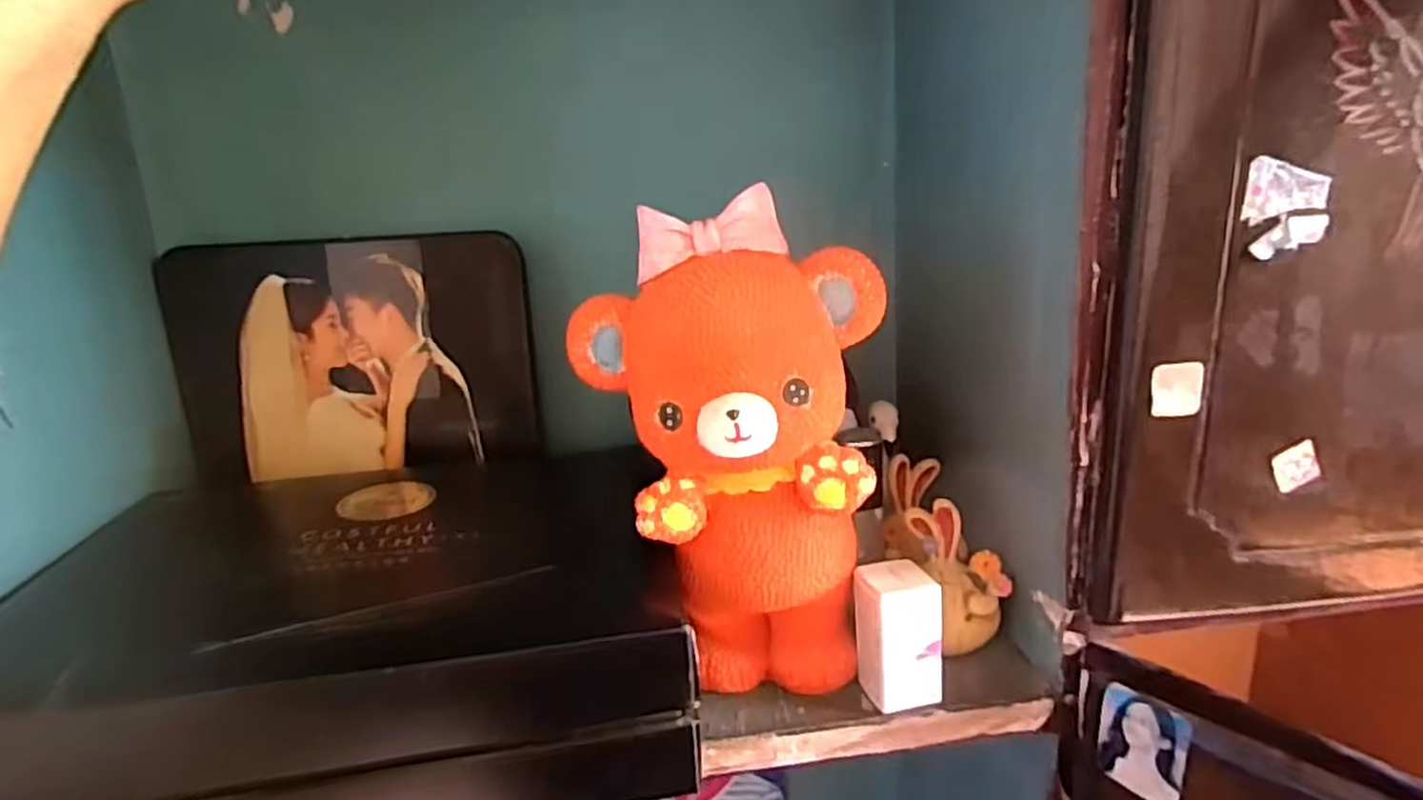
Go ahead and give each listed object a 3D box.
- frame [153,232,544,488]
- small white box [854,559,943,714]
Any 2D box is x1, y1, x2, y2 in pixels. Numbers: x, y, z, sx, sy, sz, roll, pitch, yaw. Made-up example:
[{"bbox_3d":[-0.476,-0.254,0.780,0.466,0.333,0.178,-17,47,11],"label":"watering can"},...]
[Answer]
[{"bbox_3d":[-0.251,-0.029,0.529,0.243,0.160,0.011,-5,12,-3],"label":"frame"},{"bbox_3d":[0.096,0.122,0.390,0.036,0.067,0.031,-7,12,-13],"label":"small white box"}]

